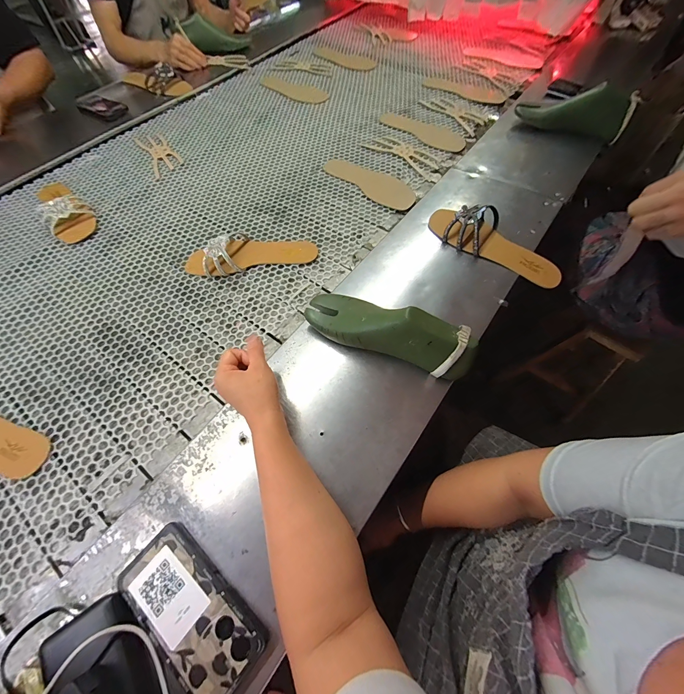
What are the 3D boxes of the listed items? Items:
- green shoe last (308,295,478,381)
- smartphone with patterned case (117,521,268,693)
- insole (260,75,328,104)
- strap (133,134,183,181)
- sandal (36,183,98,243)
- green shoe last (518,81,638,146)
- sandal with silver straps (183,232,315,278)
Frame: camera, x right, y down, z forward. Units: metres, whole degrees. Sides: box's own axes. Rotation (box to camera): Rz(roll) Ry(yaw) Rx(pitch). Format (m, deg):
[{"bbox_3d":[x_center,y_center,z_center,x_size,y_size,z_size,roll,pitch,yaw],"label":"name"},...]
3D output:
[{"bbox_3d":[0.060,-0.030,0.432,0.250,0.087,0.076,23,63,14],"label":"green shoe last"},{"bbox_3d":[-0.157,0.270,0.319,0.162,0.014,0.076,36,67,20],"label":"smartphone with patterned case"},{"bbox_3d":[-0.160,-0.797,0.949,0.250,0.015,0.072,30,68,16],"label":"insole"},{"bbox_3d":[-0.471,-0.500,0.792,0.079,0.005,0.199,-29,64,-13],"label":"strap"},{"bbox_3d":[-0.626,-0.316,0.675,0.090,0.048,0.233,-40,66,-18],"label":"sandal"},{"bbox_3d":[0.513,-0.527,0.683,0.221,0.087,0.066,16,61,10],"label":"green shoe last"},{"bbox_3d":[-0.180,-0.196,0.593,0.250,0.049,0.107,-4,61,0],"label":"sandal with silver straps"}]

